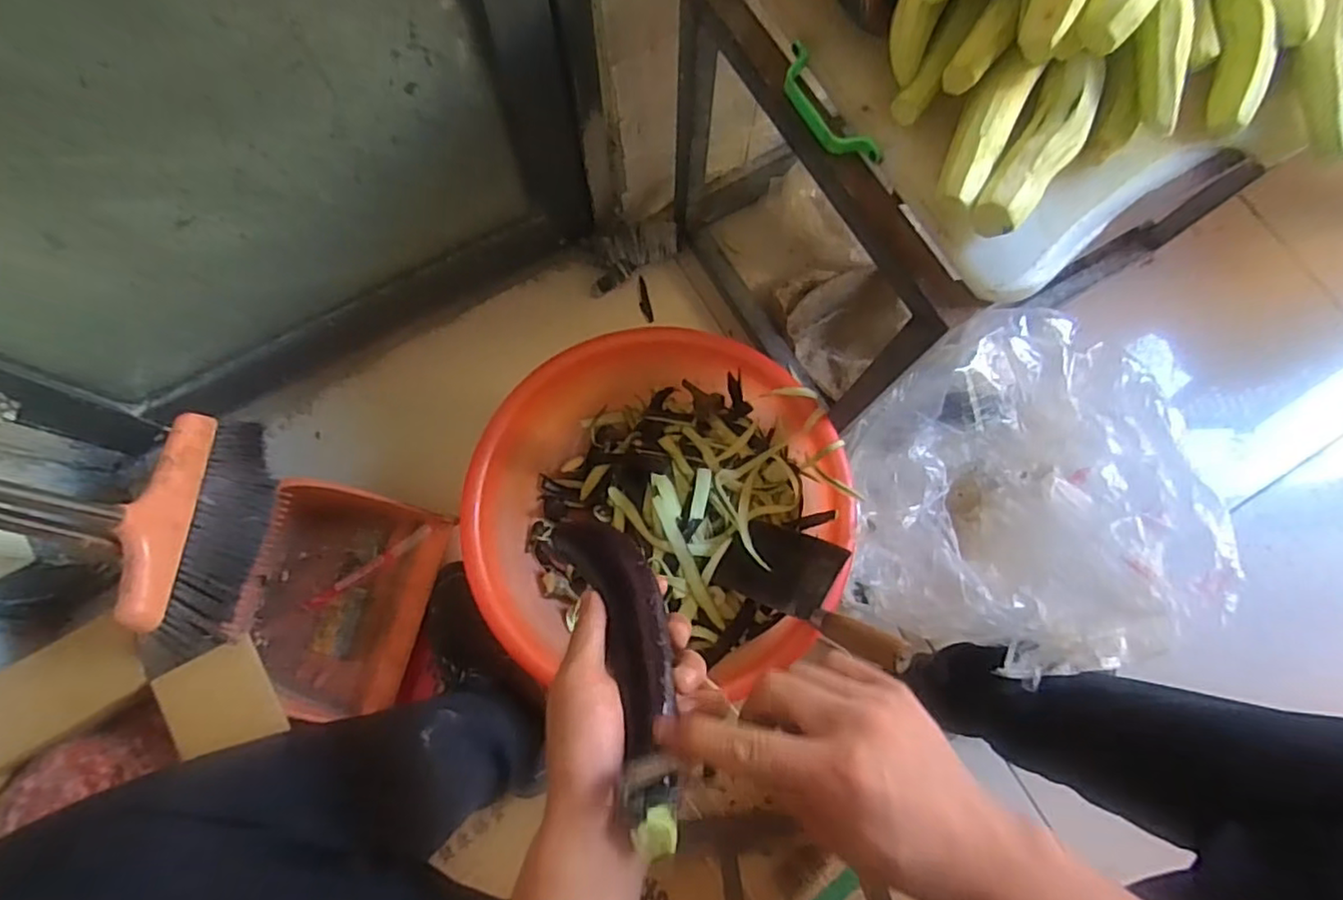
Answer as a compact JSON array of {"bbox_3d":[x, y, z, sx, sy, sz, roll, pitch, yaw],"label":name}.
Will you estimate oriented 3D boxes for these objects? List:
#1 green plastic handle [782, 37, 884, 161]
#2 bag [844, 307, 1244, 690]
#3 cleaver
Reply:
[{"bbox_3d":[0.123,-0.279,0.528,0.033,0.016,0.124,-28,79,-7],"label":"green plastic handle"},{"bbox_3d":[0.387,0.054,0.766,0.366,0.220,0.375,-24,79,-7],"label":"bag"},{"bbox_3d":[0.146,0.146,0.675,0.101,0.239,0.029,-46,125,-10],"label":"cleaver"}]

